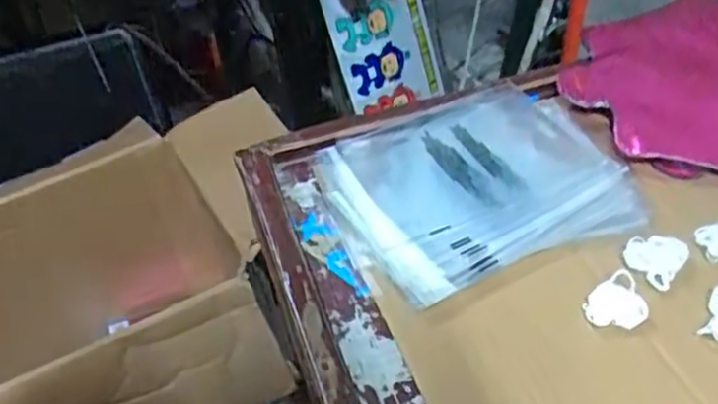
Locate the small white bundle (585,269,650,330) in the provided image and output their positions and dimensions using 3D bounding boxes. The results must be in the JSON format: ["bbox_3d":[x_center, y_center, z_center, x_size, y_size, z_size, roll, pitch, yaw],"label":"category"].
[{"bbox_3d":[0.157,0.062,0.424,0.036,0.013,0.031,-16,45,-10],"label":"small white bundle"}]

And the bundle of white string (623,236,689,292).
[{"bbox_3d":[0.194,0.035,0.454,0.035,0.006,0.043,31,55,32],"label":"bundle of white string"}]

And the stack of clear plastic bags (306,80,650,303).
[{"bbox_3d":[0.091,-0.023,0.515,0.225,0.018,0.174,-20,45,-13],"label":"stack of clear plastic bags"}]

